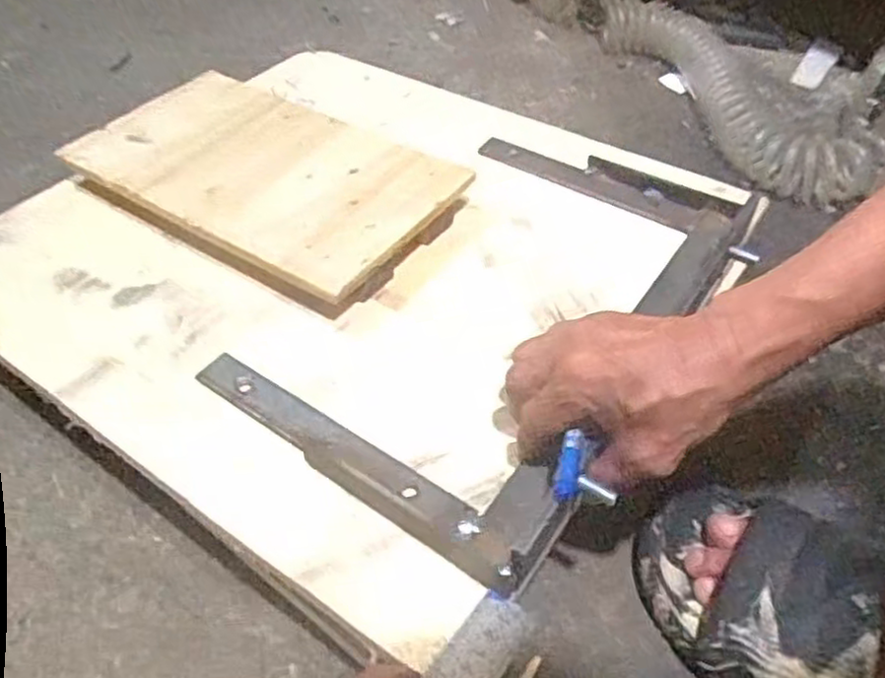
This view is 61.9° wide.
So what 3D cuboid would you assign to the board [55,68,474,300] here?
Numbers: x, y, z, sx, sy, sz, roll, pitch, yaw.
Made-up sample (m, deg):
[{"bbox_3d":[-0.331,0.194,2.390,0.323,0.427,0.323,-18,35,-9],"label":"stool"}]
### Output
[{"bbox_3d":[-0.144,-0.133,0.605,0.294,0.034,0.173,26,50,21],"label":"board"}]

